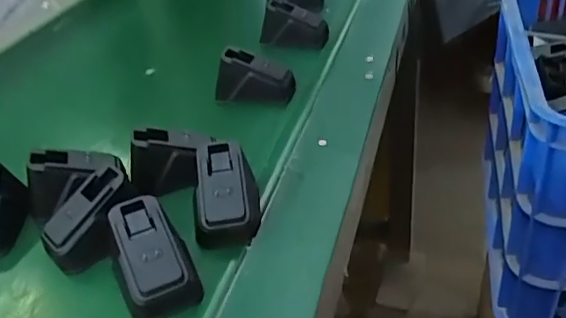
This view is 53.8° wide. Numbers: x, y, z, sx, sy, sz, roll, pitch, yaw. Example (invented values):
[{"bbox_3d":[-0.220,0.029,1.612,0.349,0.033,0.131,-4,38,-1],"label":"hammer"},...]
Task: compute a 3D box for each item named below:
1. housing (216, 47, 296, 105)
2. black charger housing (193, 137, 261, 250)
[{"bbox_3d":[-0.025,-0.073,0.498,0.071,0.040,0.032,4,37,16],"label":"housing"},{"bbox_3d":[-0.038,0.022,0.369,0.038,0.041,0.060,-5,35,3],"label":"black charger housing"}]

